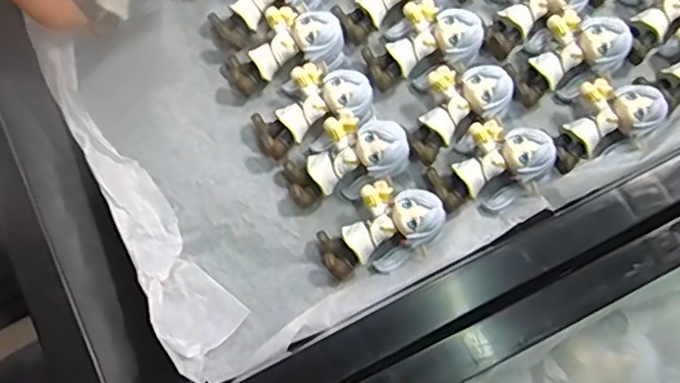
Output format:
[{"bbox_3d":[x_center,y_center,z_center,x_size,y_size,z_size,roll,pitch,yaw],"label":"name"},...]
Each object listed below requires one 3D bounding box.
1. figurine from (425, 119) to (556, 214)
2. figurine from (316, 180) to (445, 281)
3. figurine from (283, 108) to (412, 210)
[{"bbox_3d":[0.075,-0.012,0.297,0.058,0.025,0.042,-24,78,-5],"label":"figurine"},{"bbox_3d":[0.020,0.019,0.294,0.060,0.024,0.040,-23,78,-5],"label":"figurine"},{"bbox_3d":[0.003,-0.015,0.298,0.060,0.030,0.039,-39,80,-8],"label":"figurine"}]

